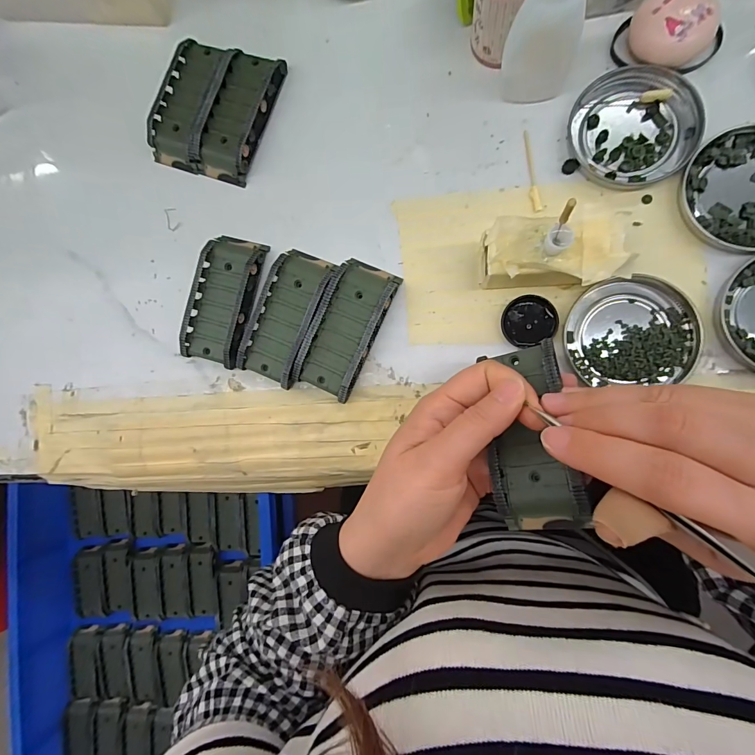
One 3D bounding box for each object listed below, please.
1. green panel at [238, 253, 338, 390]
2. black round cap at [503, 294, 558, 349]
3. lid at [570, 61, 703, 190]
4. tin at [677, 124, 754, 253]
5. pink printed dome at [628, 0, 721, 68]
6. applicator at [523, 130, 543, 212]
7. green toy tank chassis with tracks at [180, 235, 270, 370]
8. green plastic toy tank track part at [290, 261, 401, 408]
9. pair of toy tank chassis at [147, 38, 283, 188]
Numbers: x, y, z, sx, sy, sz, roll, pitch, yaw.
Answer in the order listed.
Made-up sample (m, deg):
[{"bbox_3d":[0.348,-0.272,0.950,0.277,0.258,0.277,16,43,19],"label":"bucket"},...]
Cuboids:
[{"bbox_3d":[-0.066,-0.046,0.284,0.044,0.018,0.096,23,91,9],"label":"green panel"},{"bbox_3d":[0.103,-0.038,0.261,0.034,0.006,0.034,0,88,9],"label":"black round cap"},{"bbox_3d":[0.170,-0.168,0.257,0.078,0.007,0.076,0,88,9],"label":"lid"},{"bbox_3d":[0.237,-0.119,0.242,0.078,0.009,0.078,0,88,9],"label":"tin"},{"bbox_3d":[0.188,-0.223,0.248,0.048,0.023,0.039,37,94,9],"label":"pink printed dome"},{"bbox_3d":[0.107,-0.144,0.268,0.006,0.004,0.060,-8,86,9],"label":"applicator"},{"bbox_3d":[-0.117,-0.060,0.294,0.047,0.019,0.096,14,90,9],"label":"green toy tank chassis with tracks"},{"bbox_3d":[-0.021,-0.036,0.276,0.044,0.019,0.096,24,92,9],"label":"green plastic toy tank track part"},{"bbox_3d":[-0.130,-0.211,0.302,0.087,0.016,0.097,22,91,9],"label":"pair of toy tank chassis"}]

